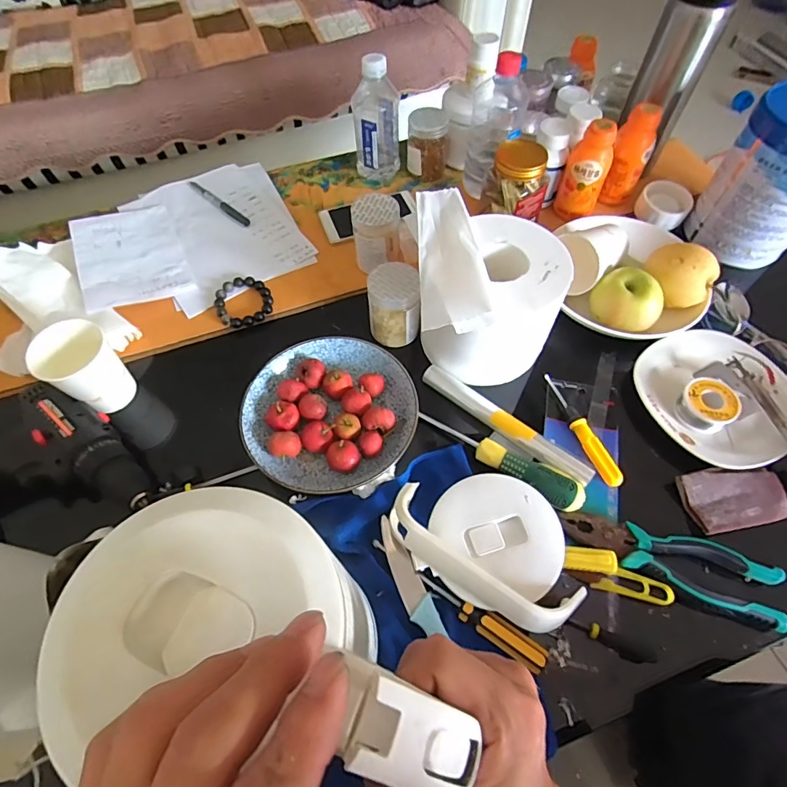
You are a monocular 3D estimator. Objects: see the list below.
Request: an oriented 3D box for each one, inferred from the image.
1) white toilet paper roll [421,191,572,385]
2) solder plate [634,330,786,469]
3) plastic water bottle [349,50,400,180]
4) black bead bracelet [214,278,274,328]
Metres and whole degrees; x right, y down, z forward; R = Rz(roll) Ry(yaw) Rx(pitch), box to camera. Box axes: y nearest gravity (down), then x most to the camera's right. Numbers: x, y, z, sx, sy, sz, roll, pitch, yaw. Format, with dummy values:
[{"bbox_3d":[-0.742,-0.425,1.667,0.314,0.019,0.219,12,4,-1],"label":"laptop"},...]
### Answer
[{"bbox_3d":[0.101,-0.113,0.507,0.145,0.128,0.180,-1,59,0],"label":"white toilet paper roll"},{"bbox_3d":[0.355,0.003,0.503,0.151,0.034,0.158,0,59,0],"label":"solder plate"},{"bbox_3d":[-0.025,-0.391,0.667,0.067,0.162,0.052,0,59,0],"label":"plastic water bottle"},{"bbox_3d":[-0.192,-0.119,0.588,0.069,0.018,0.070,-20,61,-11],"label":"black bead bracelet"}]

